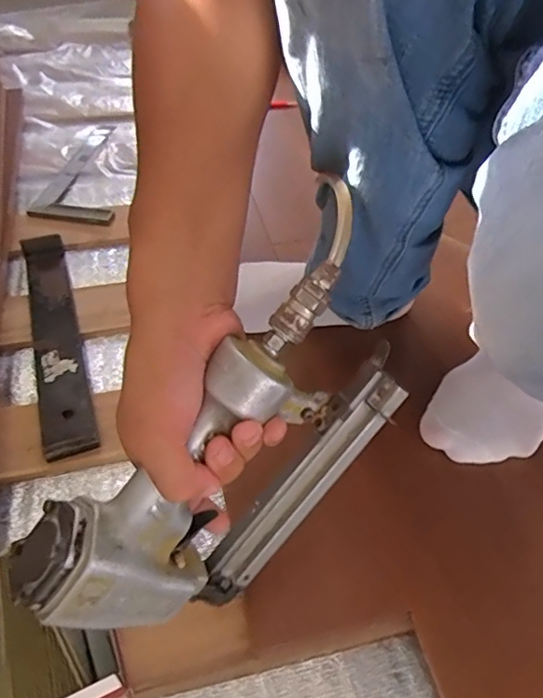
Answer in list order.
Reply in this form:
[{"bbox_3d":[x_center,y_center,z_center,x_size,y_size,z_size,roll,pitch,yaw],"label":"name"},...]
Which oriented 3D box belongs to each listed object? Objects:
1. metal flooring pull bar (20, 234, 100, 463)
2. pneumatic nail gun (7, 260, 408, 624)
[{"bbox_3d":[-0.239,-0.019,0.580,0.050,0.023,0.314,-13,51,-16],"label":"metal flooring pull bar"},{"bbox_3d":[-0.026,0.079,0.351,0.260,0.159,0.070,-47,42,-2],"label":"pneumatic nail gun"}]

